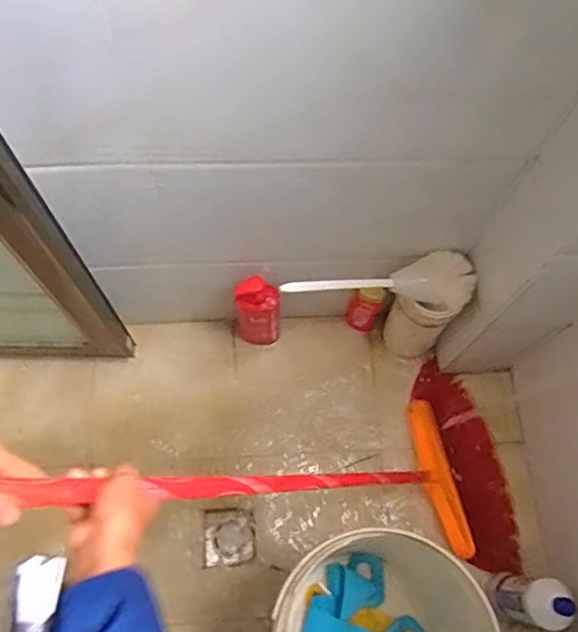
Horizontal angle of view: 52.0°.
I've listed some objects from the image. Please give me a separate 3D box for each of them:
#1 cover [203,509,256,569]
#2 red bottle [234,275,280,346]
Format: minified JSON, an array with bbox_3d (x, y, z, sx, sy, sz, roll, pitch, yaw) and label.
[{"bbox_3d":[-0.119,0.435,1.166,0.099,0.013,0.100,-5,69,-4],"label":"cover"},{"bbox_3d":[-0.061,-0.001,1.189,0.091,0.284,0.058,-7,69,-4],"label":"red bottle"}]

